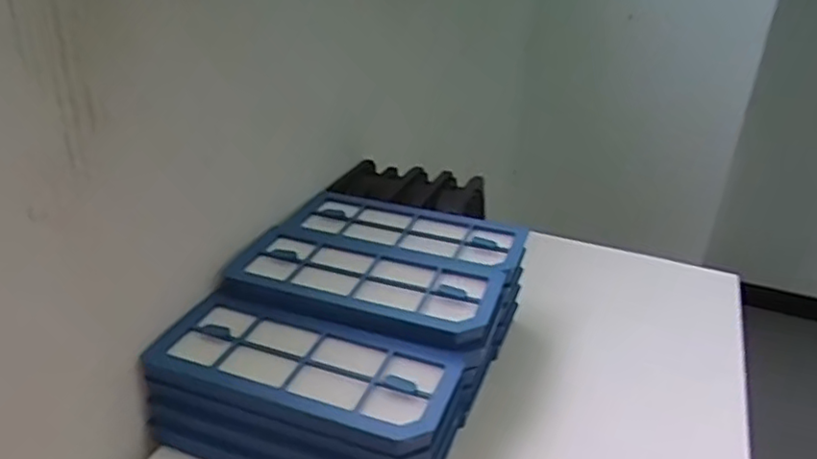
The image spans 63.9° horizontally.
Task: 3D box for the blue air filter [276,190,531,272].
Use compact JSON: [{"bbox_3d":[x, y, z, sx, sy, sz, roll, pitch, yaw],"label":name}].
[{"bbox_3d":[-0.003,0.001,0.593,0.210,0.017,0.087,11,31,13],"label":"blue air filter"}]

